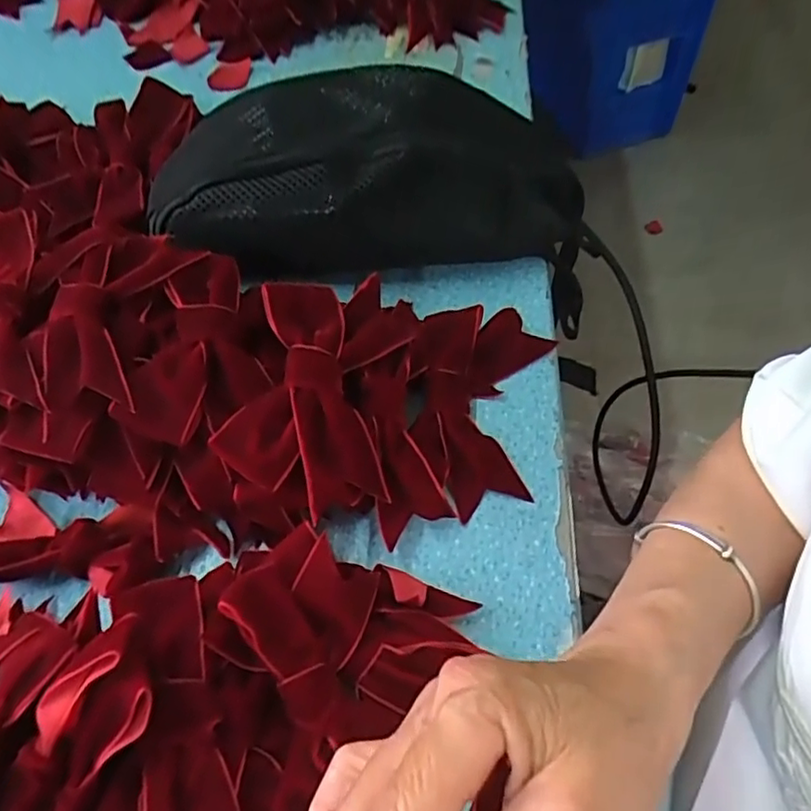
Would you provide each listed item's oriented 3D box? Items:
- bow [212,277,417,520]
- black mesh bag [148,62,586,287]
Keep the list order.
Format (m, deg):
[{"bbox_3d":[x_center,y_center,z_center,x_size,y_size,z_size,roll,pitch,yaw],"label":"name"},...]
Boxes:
[{"bbox_3d":[-0.043,-0.007,0.328,0.078,0.048,0.128,5,63,7],"label":"bow"},{"bbox_3d":[-0.025,-0.144,0.384,0.255,0.096,0.073,-8,62,0],"label":"black mesh bag"}]

